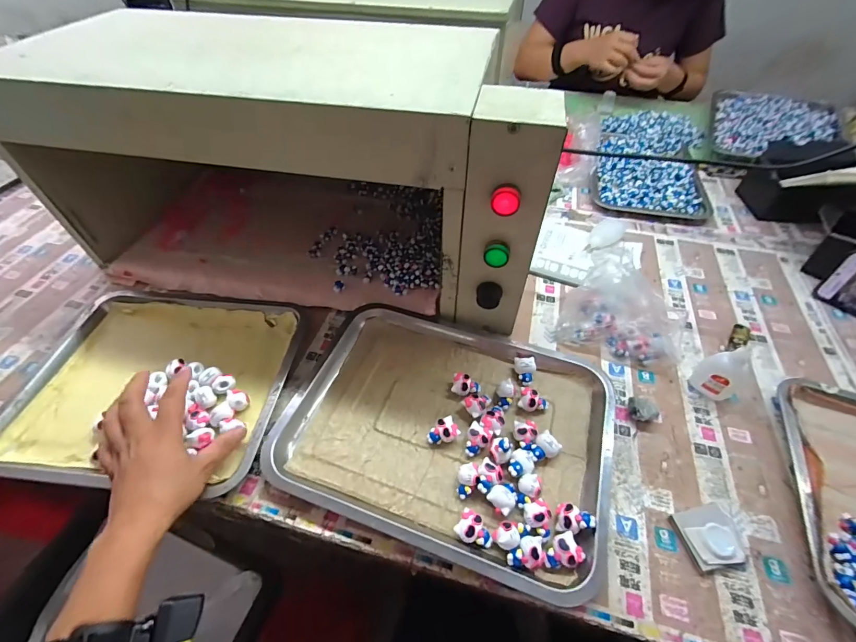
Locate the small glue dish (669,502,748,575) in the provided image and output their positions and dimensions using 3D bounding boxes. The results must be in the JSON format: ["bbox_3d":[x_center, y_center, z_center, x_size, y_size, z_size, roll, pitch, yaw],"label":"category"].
[{"bbox_3d":[0.279,0.211,0.372,0.059,0.014,0.055,-8,54,-5],"label":"small glue dish"}]

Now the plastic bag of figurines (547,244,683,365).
[{"bbox_3d":[0.266,-0.022,0.511,0.152,0.101,0.105,19,56,15],"label":"plastic bag of figurines"}]

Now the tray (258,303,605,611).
[{"bbox_3d":[0.027,0.111,0.443,0.350,0.026,0.275,15,55,12],"label":"tray"}]

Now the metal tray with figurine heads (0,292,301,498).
[{"bbox_3d":[-0.332,0.067,0.468,0.314,0.028,0.254,3,54,3],"label":"metal tray with figurine heads"}]

